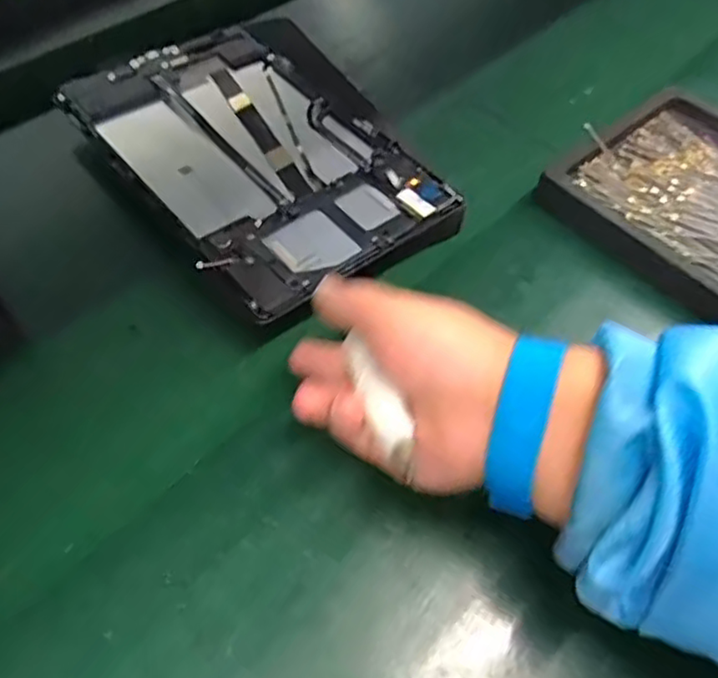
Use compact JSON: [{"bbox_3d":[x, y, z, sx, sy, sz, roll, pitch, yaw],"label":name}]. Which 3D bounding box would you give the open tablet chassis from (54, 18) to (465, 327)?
[{"bbox_3d":[-0.059,-0.122,0.420,0.170,0.030,0.248,-31,63,-23],"label":"open tablet chassis"}]

